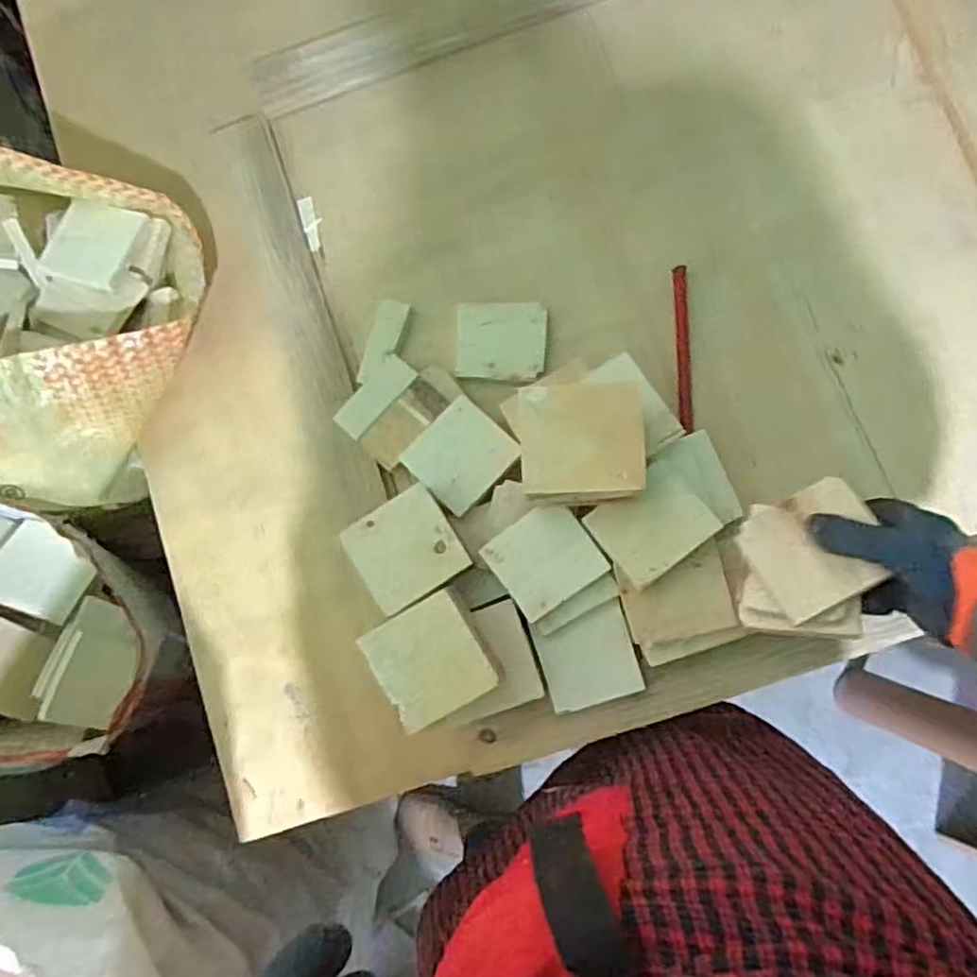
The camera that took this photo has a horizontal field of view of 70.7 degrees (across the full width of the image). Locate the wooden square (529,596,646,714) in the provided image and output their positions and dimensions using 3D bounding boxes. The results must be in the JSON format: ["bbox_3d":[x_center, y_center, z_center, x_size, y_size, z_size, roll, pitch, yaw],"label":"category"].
[{"bbox_3d":[0.088,0.150,0.609,0.082,0.009,0.080,-17,82,2],"label":"wooden square"}]

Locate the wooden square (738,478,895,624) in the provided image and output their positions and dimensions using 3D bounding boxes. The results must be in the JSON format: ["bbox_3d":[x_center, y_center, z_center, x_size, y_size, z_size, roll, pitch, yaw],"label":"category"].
[{"bbox_3d":[0.248,0.045,0.526,0.090,0.011,0.088,-31,68,12],"label":"wooden square"}]

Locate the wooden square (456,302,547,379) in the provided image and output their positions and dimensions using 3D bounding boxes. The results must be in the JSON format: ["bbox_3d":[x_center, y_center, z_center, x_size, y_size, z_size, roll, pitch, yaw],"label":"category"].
[{"bbox_3d":[0.013,-0.144,0.666,0.085,0.008,0.076,1,85,5],"label":"wooden square"}]

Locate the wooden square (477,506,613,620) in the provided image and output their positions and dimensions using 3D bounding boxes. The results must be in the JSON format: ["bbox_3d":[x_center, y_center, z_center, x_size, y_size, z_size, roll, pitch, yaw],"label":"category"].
[{"bbox_3d":[0.049,0.060,0.589,0.082,0.007,0.076,-35,82,-1],"label":"wooden square"}]

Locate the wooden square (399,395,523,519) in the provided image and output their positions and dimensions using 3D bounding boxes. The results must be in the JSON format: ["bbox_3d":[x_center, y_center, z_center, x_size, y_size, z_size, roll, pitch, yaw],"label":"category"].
[{"bbox_3d":[-0.026,-0.031,0.637,0.081,0.007,0.083,44,88,12],"label":"wooden square"}]

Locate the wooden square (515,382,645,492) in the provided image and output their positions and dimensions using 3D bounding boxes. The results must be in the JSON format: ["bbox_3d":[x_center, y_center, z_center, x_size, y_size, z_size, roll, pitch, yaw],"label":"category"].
[{"bbox_3d":[0.071,-0.039,0.524,0.092,0.006,0.082,-2,83,4],"label":"wooden square"}]

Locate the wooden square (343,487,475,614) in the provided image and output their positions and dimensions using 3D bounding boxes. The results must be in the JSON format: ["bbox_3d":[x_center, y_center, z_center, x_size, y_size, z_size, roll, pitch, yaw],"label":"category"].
[{"bbox_3d":[-0.072,0.052,0.592,0.084,0.013,0.082,-33,82,0],"label":"wooden square"}]

